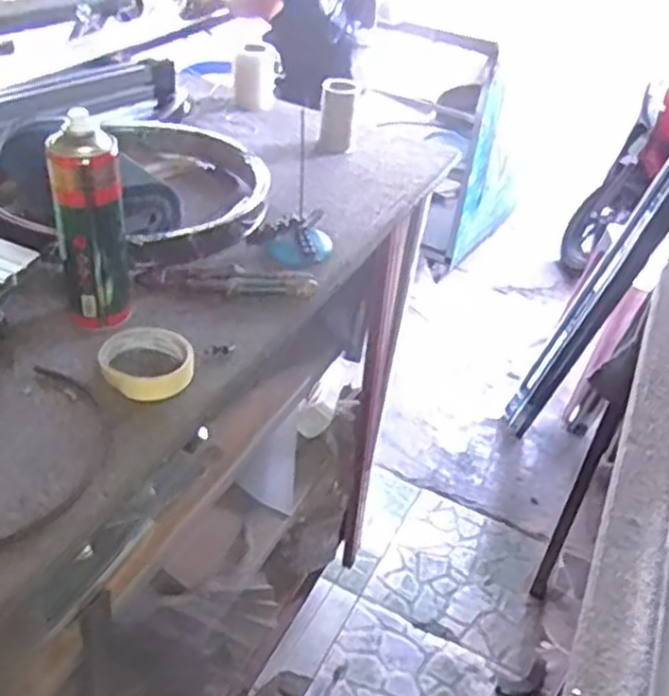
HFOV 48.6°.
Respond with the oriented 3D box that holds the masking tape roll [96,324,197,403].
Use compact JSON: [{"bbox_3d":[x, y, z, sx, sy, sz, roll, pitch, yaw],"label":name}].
[{"bbox_3d":[-0.187,0.014,0.744,0.095,0.024,0.082,25,41,22],"label":"masking tape roll"}]

